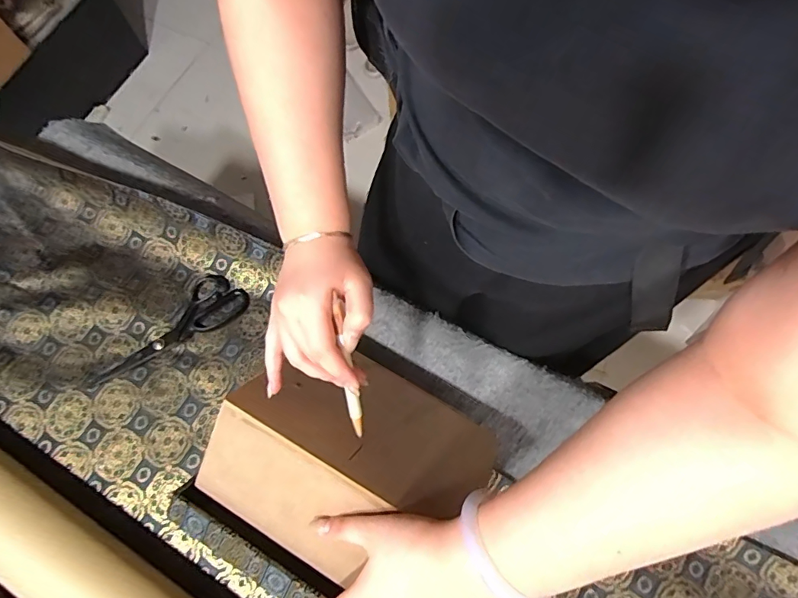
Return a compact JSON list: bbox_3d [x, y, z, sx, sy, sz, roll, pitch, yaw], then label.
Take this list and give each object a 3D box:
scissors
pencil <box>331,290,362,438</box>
[{"bbox_3d":[-0.328,0.058,0.677,0.084,0.014,0.230,39,77,13],"label":"scissors"},{"bbox_3d":[-0.045,0.062,0.411,0.013,0.009,0.129,-7,104,-1],"label":"pencil"}]

